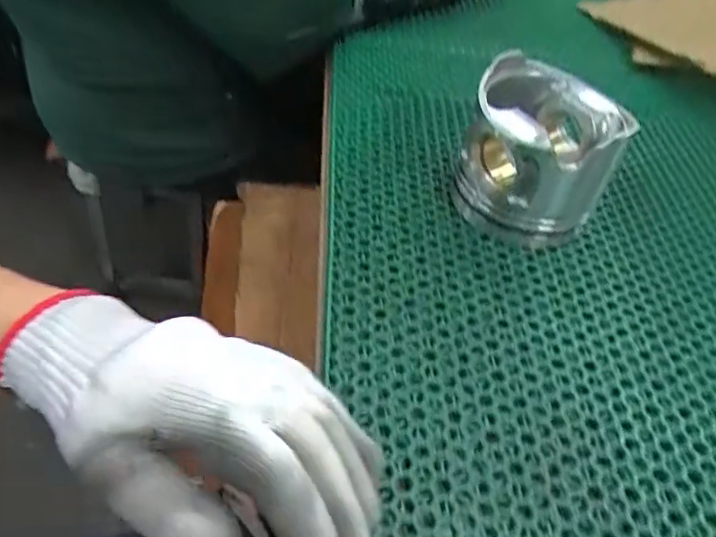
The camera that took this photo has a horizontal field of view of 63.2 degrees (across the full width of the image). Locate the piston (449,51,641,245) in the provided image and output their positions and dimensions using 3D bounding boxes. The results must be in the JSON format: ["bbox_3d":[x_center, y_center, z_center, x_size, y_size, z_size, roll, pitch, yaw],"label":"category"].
[{"bbox_3d":[0.135,-0.090,0.449,0.105,0.097,0.108,15,47,5],"label":"piston"}]

